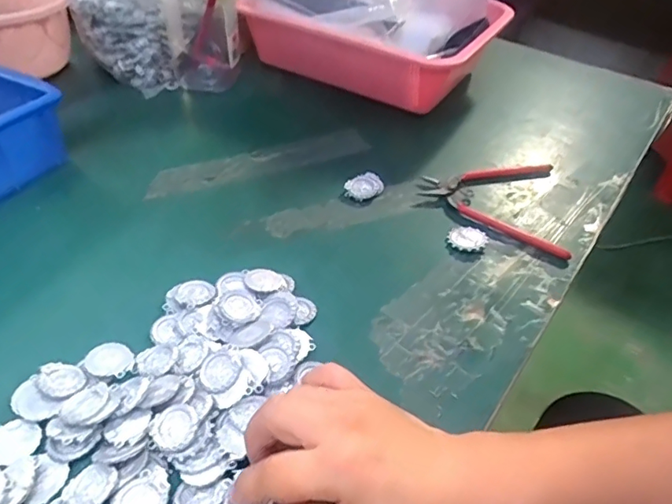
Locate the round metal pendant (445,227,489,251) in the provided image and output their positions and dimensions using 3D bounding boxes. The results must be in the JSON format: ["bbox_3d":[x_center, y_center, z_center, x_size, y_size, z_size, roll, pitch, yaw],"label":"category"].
[{"bbox_3d":[0.115,-0.012,0.466,0.031,0.004,0.031,2,43,-2],"label":"round metal pendant"}]

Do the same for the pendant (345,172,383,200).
[{"bbox_3d":[0.027,-0.062,0.514,0.028,0.011,0.038,35,51,29],"label":"pendant"}]

